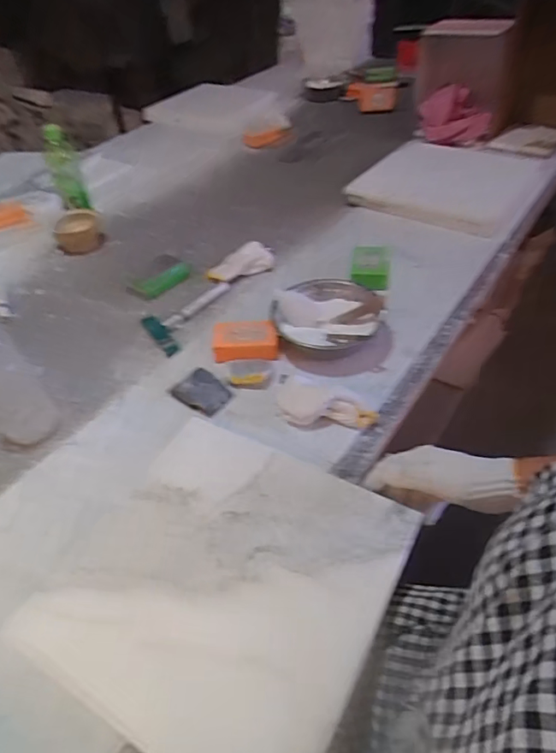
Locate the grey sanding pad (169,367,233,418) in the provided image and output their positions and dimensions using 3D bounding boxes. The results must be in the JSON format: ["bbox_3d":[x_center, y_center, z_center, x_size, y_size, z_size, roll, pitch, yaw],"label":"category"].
[{"bbox_3d":[-0.103,0.019,0.683,0.081,0.012,0.057,31,54,32],"label":"grey sanding pad"}]

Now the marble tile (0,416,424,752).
[{"bbox_3d":[-0.050,0.195,0.496,0.293,0.014,0.299,19,49,24],"label":"marble tile"}]

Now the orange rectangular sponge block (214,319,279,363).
[{"bbox_3d":[-0.048,-0.053,0.744,0.093,0.034,0.065,-4,44,1],"label":"orange rectangular sponge block"}]

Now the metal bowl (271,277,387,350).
[{"bbox_3d":[0.076,-0.094,0.756,0.156,0.055,0.156,-3,44,3],"label":"metal bowl"}]

